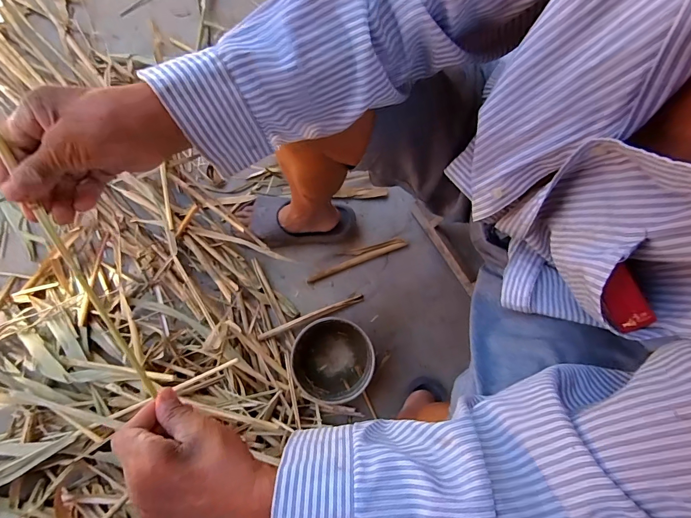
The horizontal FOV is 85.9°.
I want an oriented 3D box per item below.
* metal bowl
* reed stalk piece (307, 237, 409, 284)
[{"bbox_3d":[-0.024,0.203,0.748,0.152,0.072,0.152,0,75,-2],"label":"metal bowl"},{"bbox_3d":[0.022,-0.005,0.833,0.228,0.018,0.037,-21,77,-7],"label":"reed stalk piece"}]

